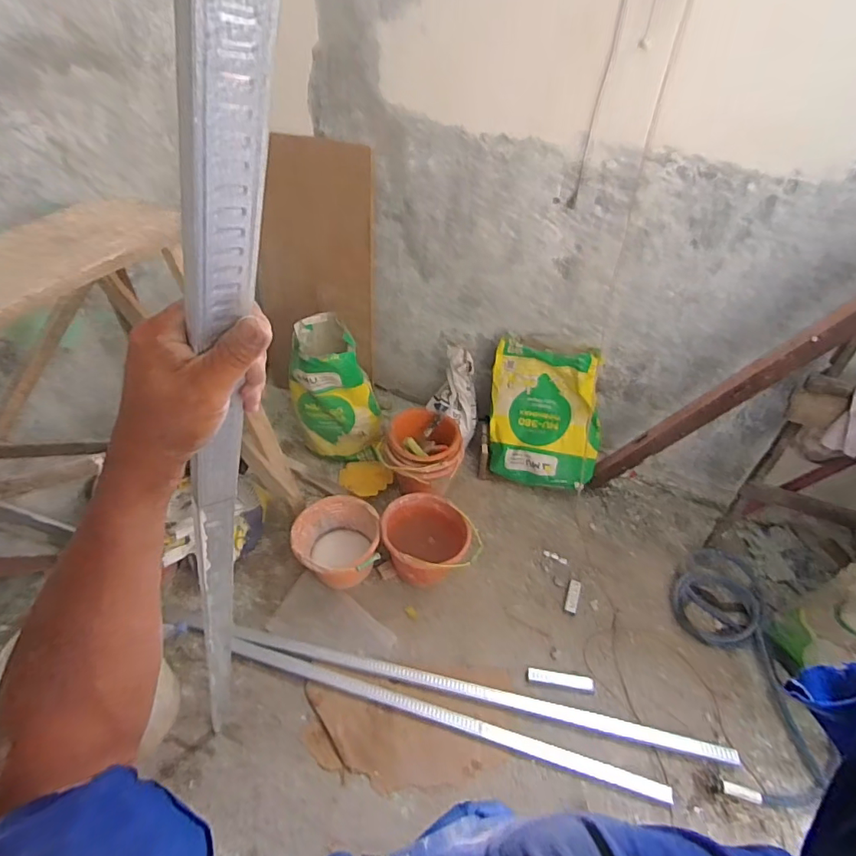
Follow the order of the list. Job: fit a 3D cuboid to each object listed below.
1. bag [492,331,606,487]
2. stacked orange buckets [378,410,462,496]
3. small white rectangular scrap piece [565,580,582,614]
[{"bbox_3d":[0.443,-0.054,1.923,0.413,0.563,0.084,5,9,24],"label":"bag"},{"bbox_3d":[-0.020,0.130,1.908,0.288,0.296,0.265,32,49,27],"label":"stacked orange buckets"},{"bbox_3d":[0.490,0.568,1.679,0.037,0.008,0.125,17,44,14],"label":"small white rectangular scrap piece"}]

